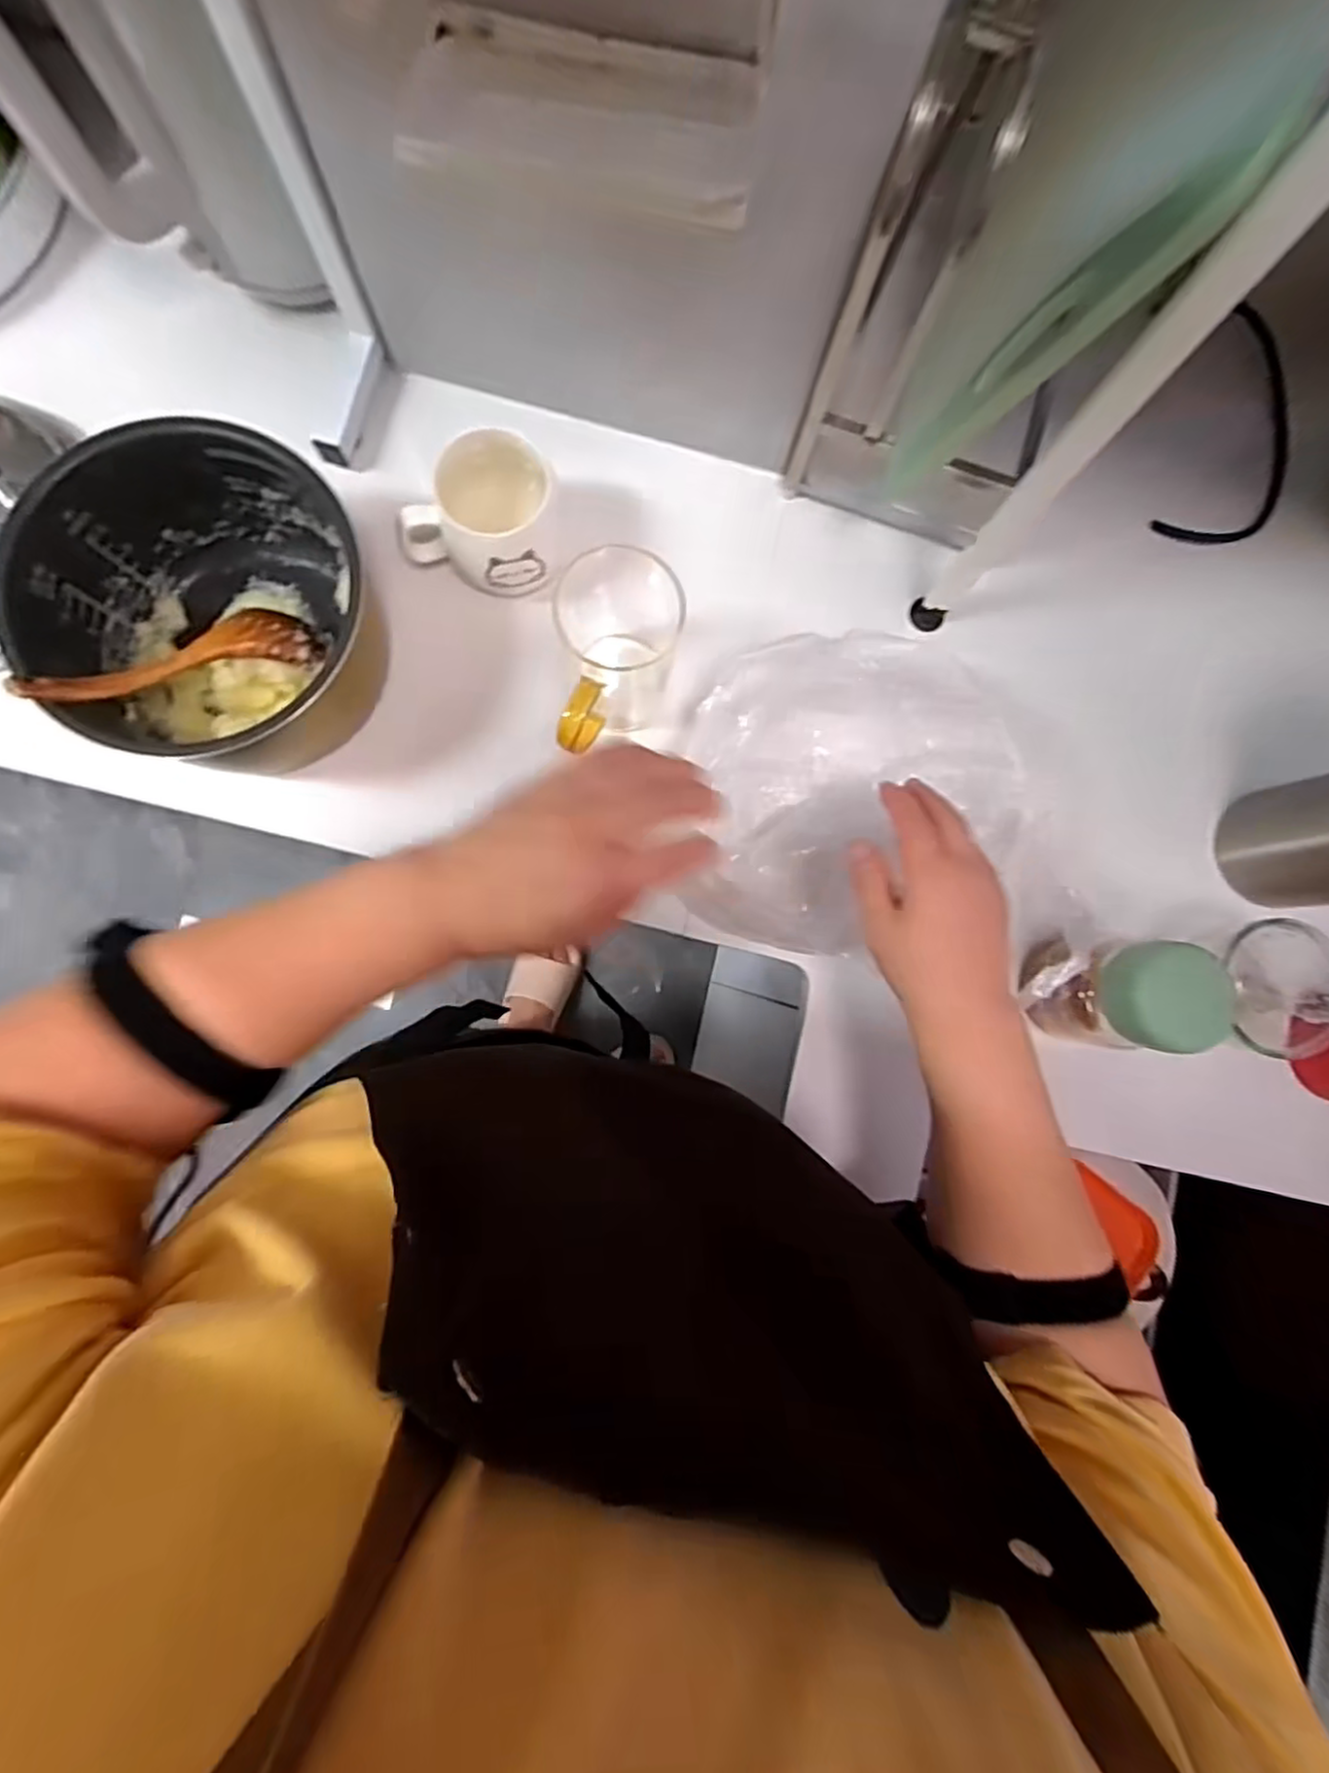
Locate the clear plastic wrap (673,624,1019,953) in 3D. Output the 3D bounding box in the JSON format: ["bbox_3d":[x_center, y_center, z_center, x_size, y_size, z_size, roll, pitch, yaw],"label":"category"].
[{"bbox_3d":[0.141,-0.062,0.504,0.240,0.071,0.212,5,84,-3],"label":"clear plastic wrap"}]

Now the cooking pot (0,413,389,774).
[{"bbox_3d":[-0.294,-0.181,0.468,0.181,0.113,0.189,0,84,-4],"label":"cooking pot"}]

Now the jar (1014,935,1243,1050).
[{"bbox_3d":[0.303,0.073,0.471,0.072,0.110,0.066,0,84,-4],"label":"jar"}]

